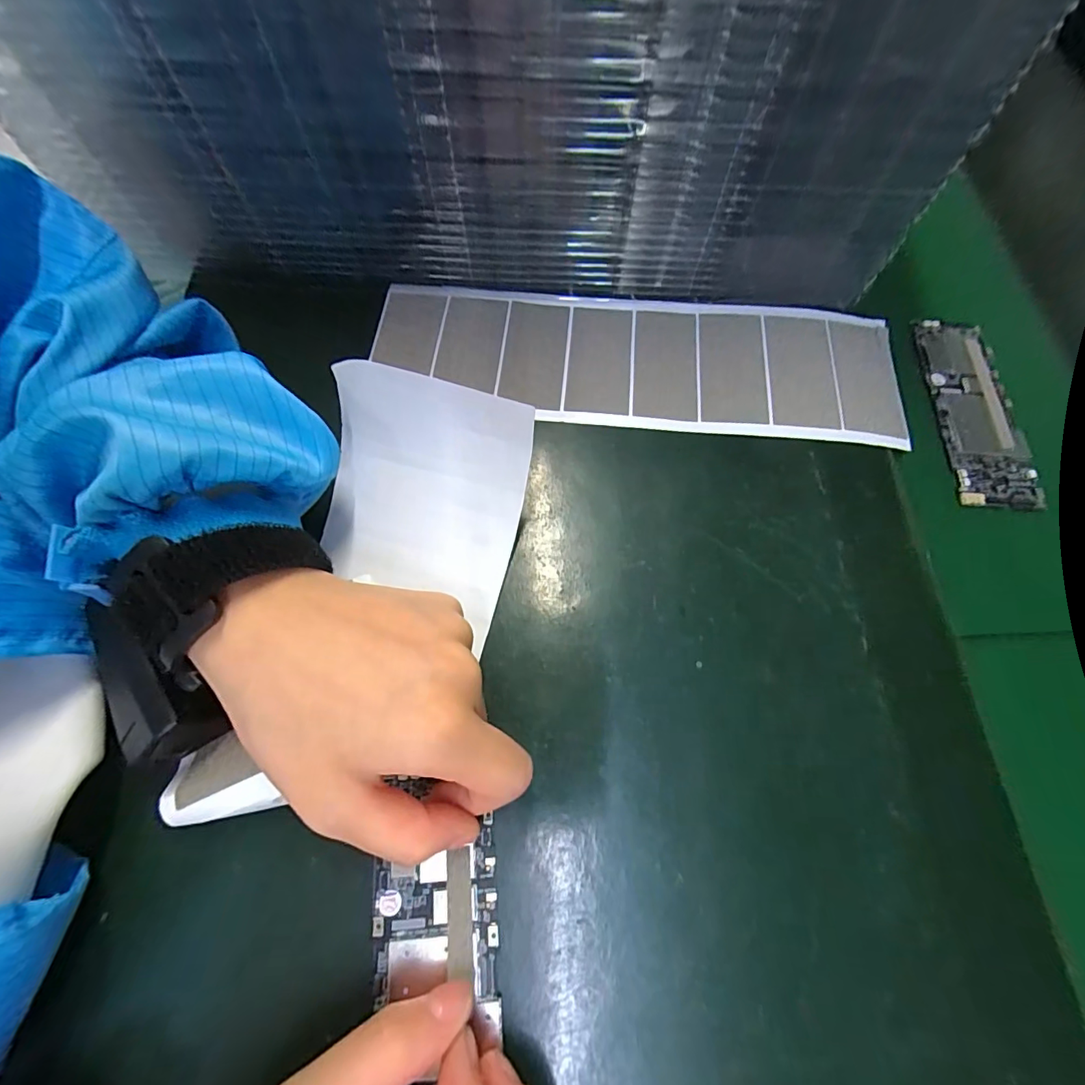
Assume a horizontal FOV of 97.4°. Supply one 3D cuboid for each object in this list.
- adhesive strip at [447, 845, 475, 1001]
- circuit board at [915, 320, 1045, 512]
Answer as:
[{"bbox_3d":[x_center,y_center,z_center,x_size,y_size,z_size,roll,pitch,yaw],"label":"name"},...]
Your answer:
[{"bbox_3d":[-0.030,0.135,0.173,0.009,0.004,0.040,-4,68,-4],"label":"adhesive strip"},{"bbox_3d":[0.243,-0.075,0.267,0.043,0.005,0.121,4,69,0],"label":"circuit board"}]

